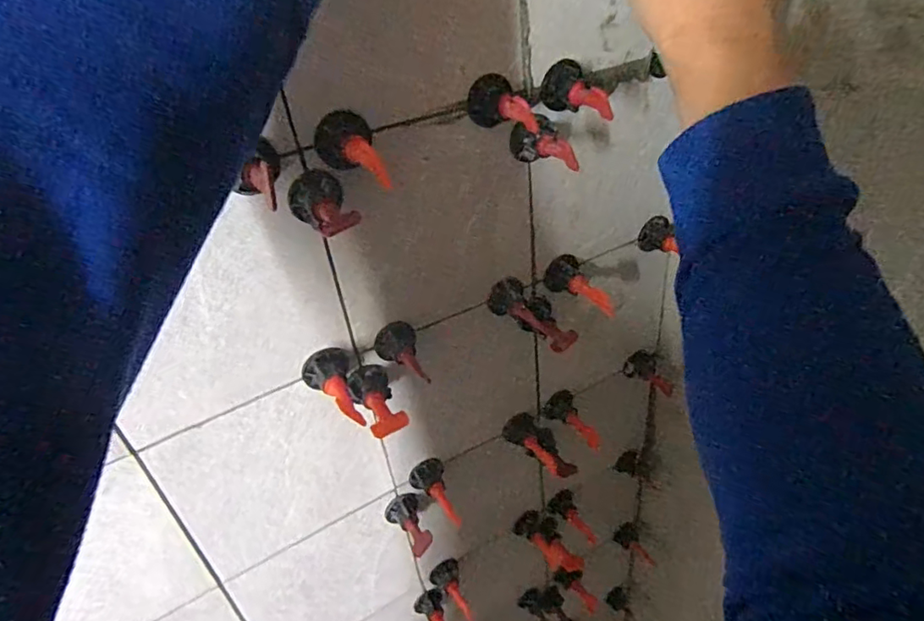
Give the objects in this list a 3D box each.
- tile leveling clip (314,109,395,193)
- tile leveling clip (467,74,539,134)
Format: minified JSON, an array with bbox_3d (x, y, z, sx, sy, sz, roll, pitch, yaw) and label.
[{"bbox_3d":[-0.062,-0.087,0.307,0.032,0.031,0.049,-15,35,-10],"label":"tile leveling clip"},{"bbox_3d":[0.023,-0.121,0.338,0.029,0.030,0.049,-13,34,-7],"label":"tile leveling clip"}]

